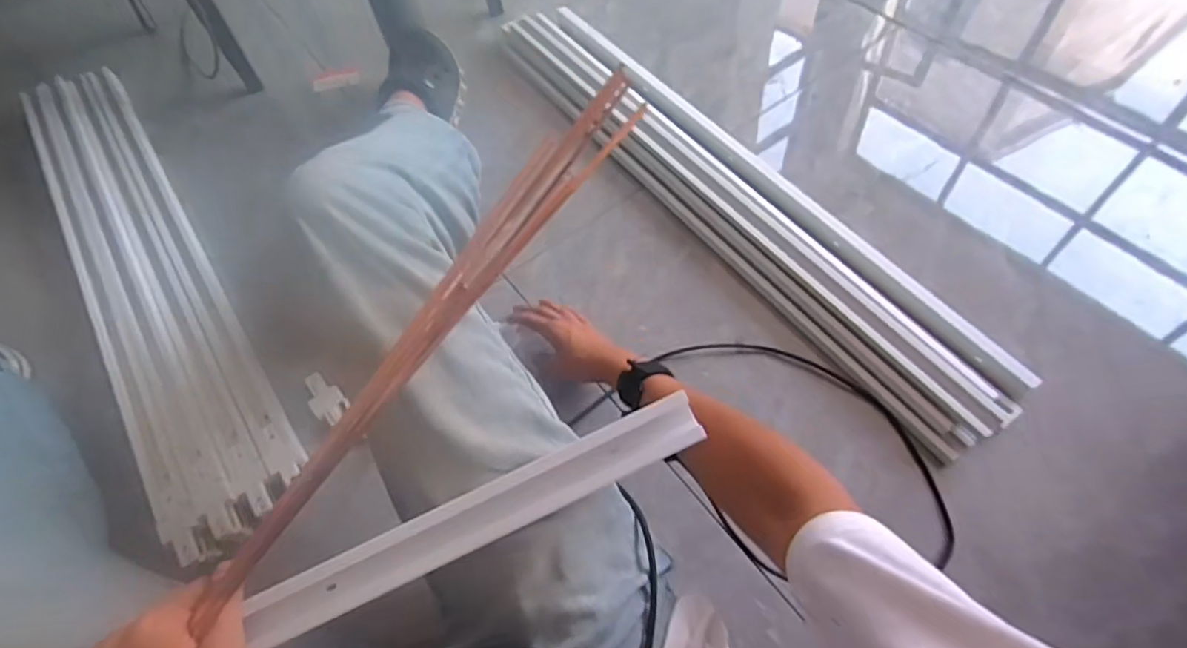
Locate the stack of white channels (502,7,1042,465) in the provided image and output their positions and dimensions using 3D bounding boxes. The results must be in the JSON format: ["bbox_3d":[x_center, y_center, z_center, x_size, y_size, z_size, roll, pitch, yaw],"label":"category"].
[{"bbox_3d":[0.166,-0.178,0.797,0.135,0.044,0.839,-31,60,-14],"label":"stack of white channels"}]

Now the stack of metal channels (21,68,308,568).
[{"bbox_3d":[-0.623,-0.096,0.819,0.146,0.054,0.943,-34,61,-16],"label":"stack of metal channels"}]

